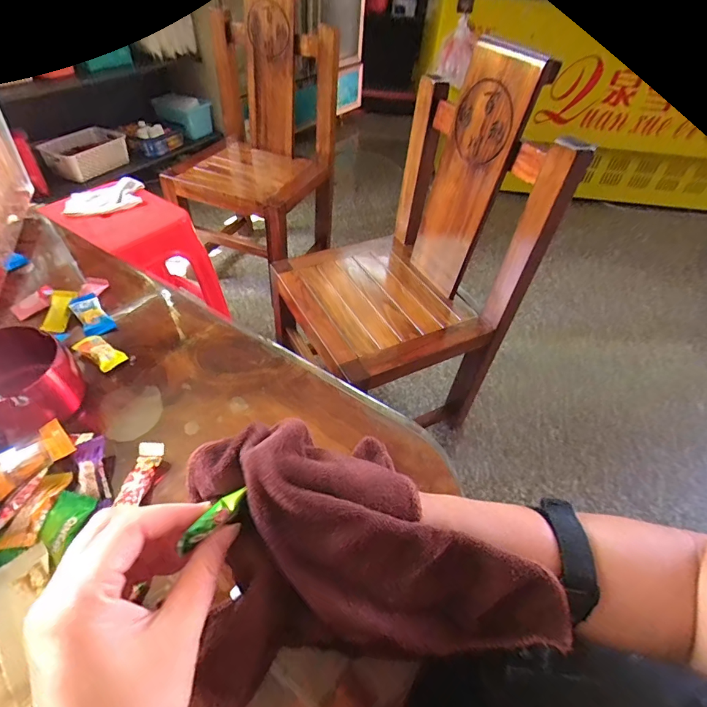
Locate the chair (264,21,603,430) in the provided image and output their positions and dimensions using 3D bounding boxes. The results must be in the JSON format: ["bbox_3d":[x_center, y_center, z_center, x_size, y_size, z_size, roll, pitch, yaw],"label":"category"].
[{"bbox_3d":[0.101,-0.189,0.986,0.522,0.839,0.474,-30,57,-29],"label":"chair"}]

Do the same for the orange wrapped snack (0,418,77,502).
[{"bbox_3d":[-0.233,0.074,0.293,0.056,0.006,0.032,-40,75,-22],"label":"orange wrapped snack"}]

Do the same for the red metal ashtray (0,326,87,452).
[{"bbox_3d":[-0.264,0.023,0.315,0.070,0.052,0.087,36,54,24],"label":"red metal ashtray"}]

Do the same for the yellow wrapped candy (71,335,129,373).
[{"bbox_3d":[-0.235,-0.002,0.380,0.047,0.010,0.024,29,51,19],"label":"yellow wrapped candy"}]

